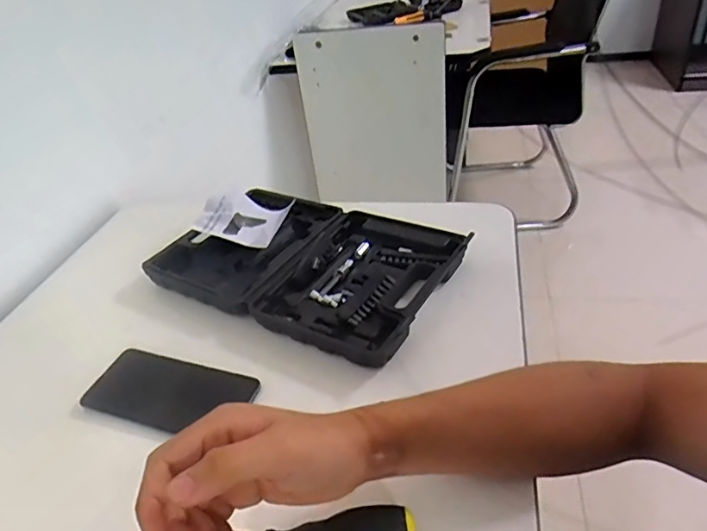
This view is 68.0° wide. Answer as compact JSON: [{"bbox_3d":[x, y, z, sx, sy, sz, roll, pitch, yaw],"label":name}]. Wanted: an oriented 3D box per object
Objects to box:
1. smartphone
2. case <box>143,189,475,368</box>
[{"bbox_3d":[-0.179,0.122,0.507,0.160,0.010,0.072,8,41,20],"label":"smartphone"},{"bbox_3d":[-0.055,-0.009,0.634,0.344,0.033,0.213,17,44,28],"label":"case"}]

